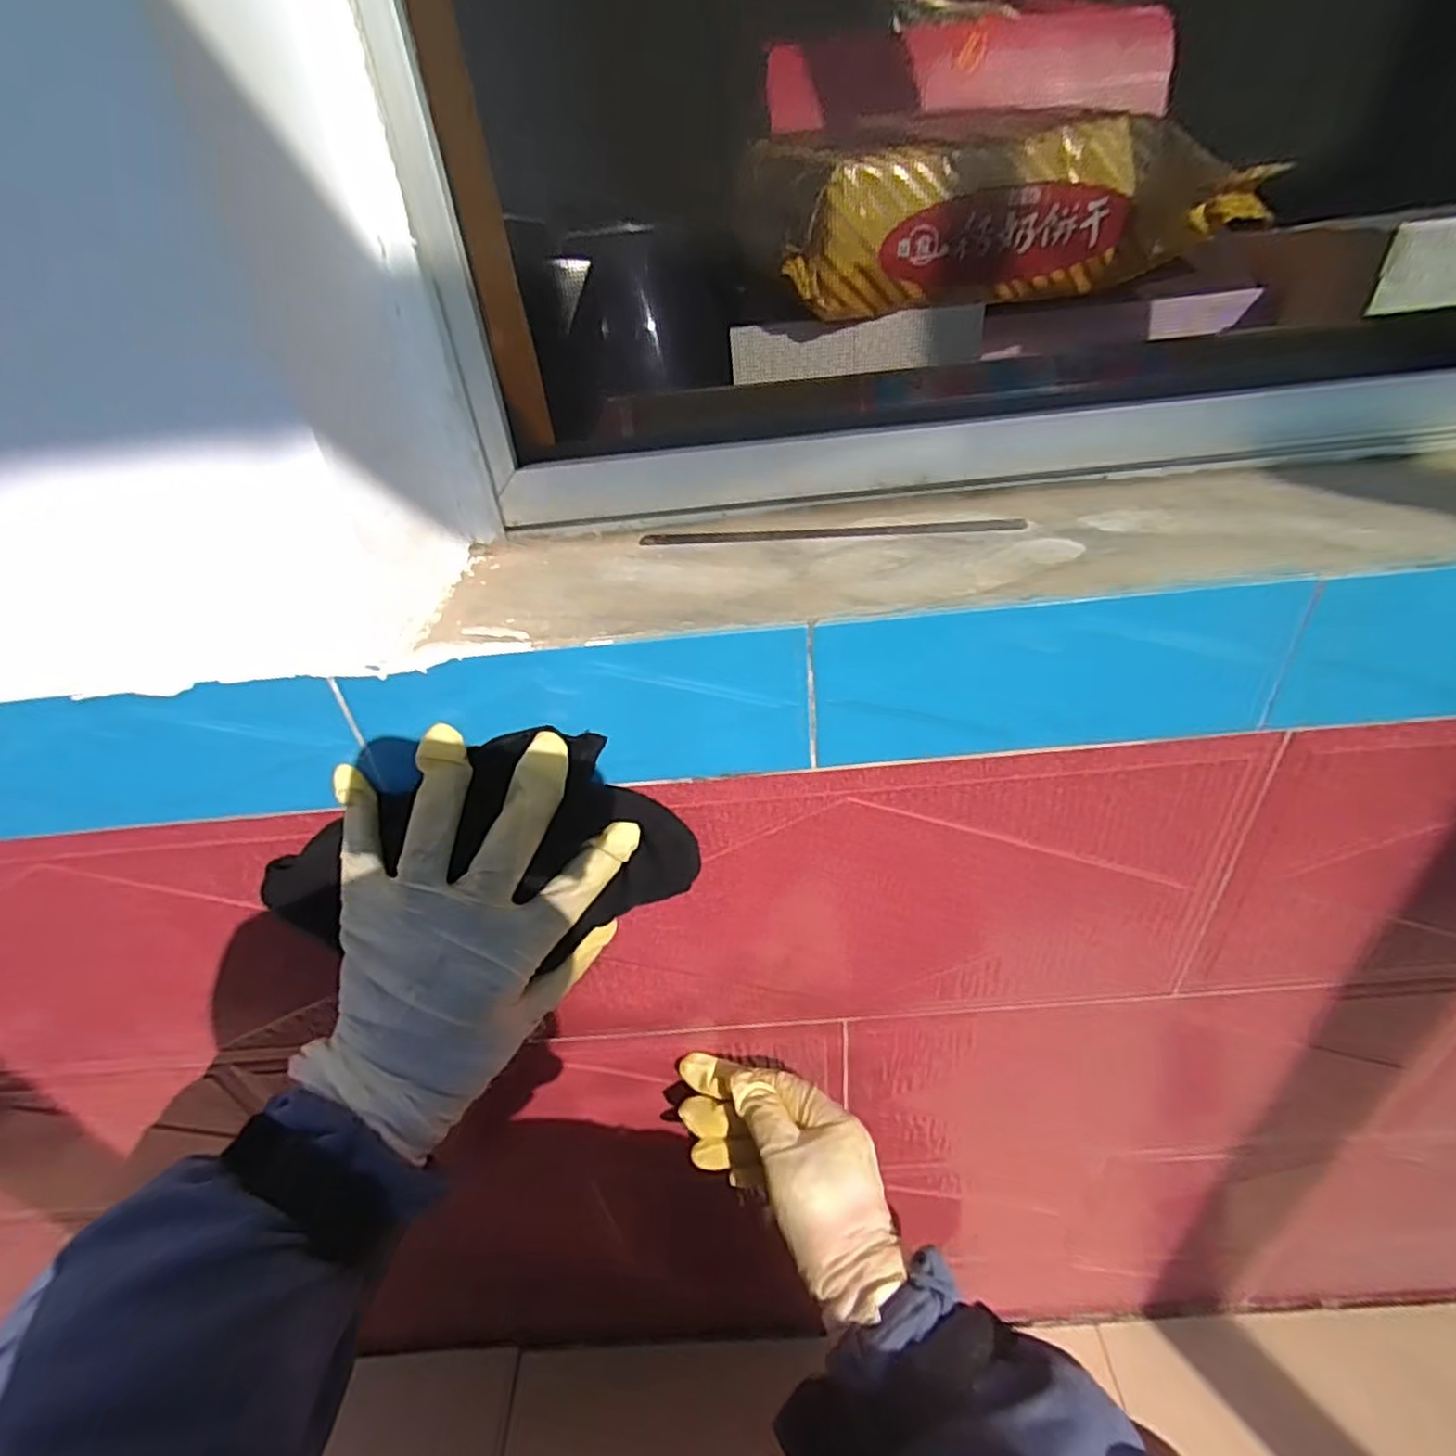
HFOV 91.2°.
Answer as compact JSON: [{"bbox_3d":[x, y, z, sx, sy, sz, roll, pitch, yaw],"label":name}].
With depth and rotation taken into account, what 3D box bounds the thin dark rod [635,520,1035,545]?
[{"bbox_3d":[0.048,-0.096,0.351,0.183,0.004,0.013,0,36,8],"label":"thin dark rod"}]

